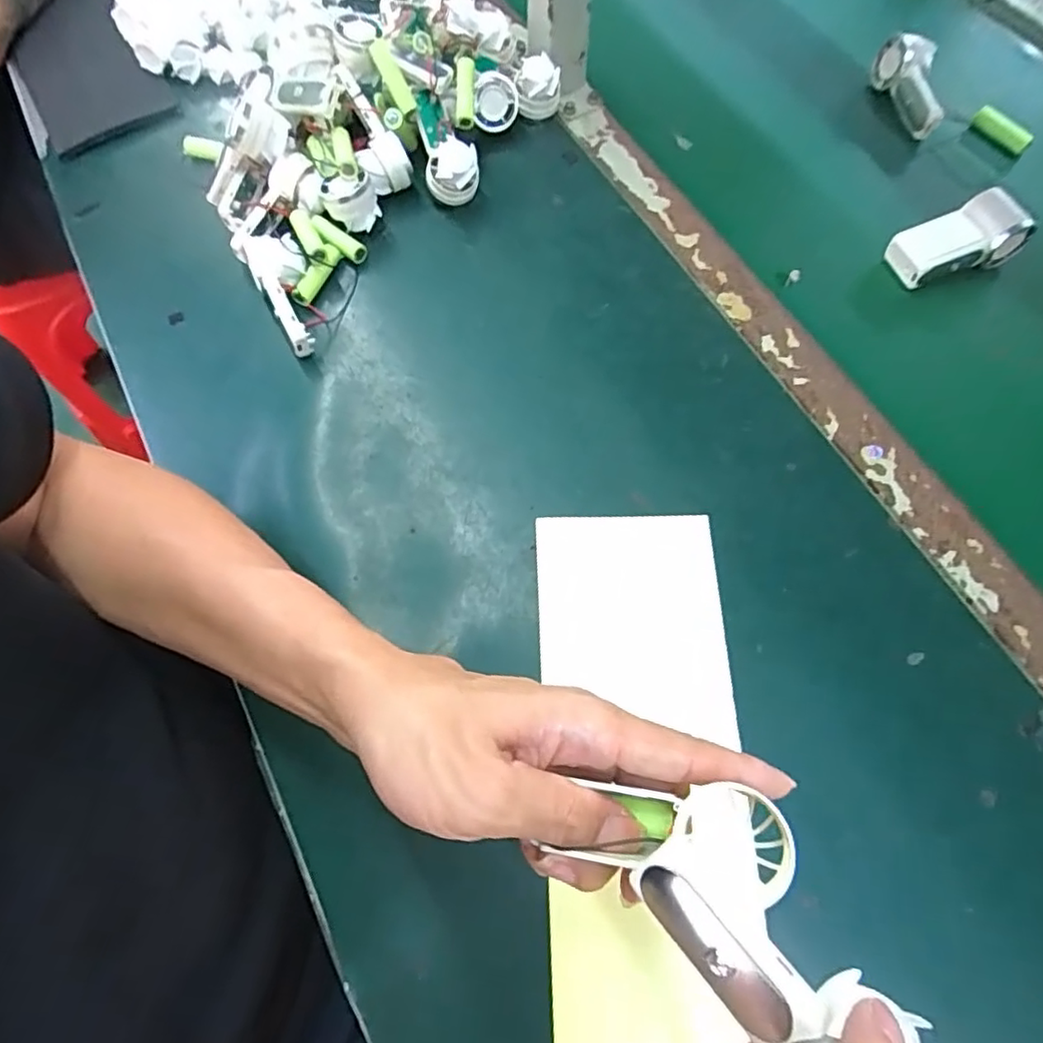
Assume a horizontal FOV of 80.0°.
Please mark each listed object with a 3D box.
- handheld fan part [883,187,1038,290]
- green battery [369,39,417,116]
[{"bbox_3d":[0.321,-0.205,0.457,0.087,0.046,0.041,-20,70,-6],"label":"handheld fan part"},{"bbox_3d":[-0.099,-0.342,0.479,0.014,0.010,0.056,-29,97,-9],"label":"green battery"}]

